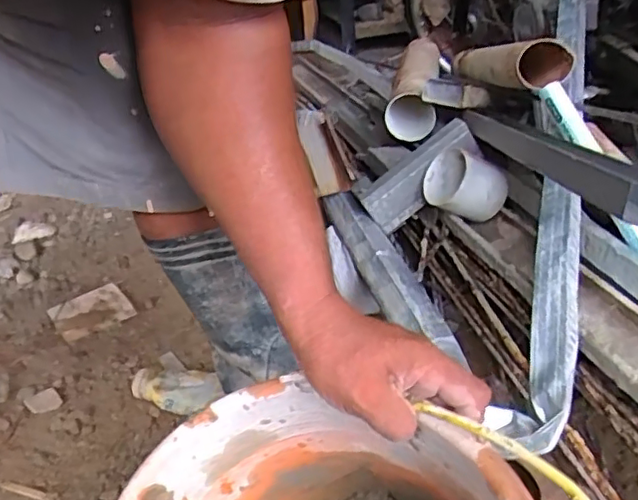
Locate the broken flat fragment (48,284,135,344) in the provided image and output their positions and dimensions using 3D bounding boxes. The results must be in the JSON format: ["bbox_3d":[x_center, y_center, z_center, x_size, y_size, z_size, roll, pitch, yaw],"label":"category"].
[{"bbox_3d":[-0.373,0.098,0.977,0.113,0.011,0.106,-23,38,-31],"label":"broken flat fragment"}]

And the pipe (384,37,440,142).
[{"bbox_3d":[0.206,-0.350,1.256,0.092,0.098,0.401,4,30,13],"label":"pipe"}]

